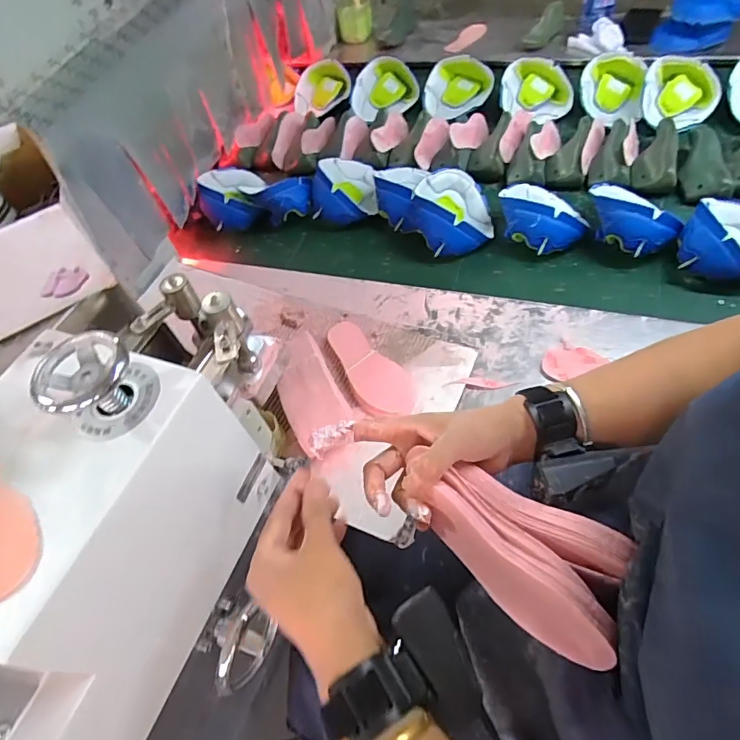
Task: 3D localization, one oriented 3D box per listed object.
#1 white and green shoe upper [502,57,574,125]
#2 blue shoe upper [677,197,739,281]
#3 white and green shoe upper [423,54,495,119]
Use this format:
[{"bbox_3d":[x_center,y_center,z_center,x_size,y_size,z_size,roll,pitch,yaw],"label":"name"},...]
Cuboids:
[{"bbox_3d":[0.369,-0.615,1.062,0.152,0.063,0.171,12,58,12],"label":"white and green shoe upper"},{"bbox_3d":[0.556,-0.207,0.729,0.134,0.064,0.174,33,65,23],"label":"blue shoe upper"},{"bbox_3d":[0.204,-0.649,1.110,0.157,0.064,0.149,0,56,4],"label":"white and green shoe upper"}]

